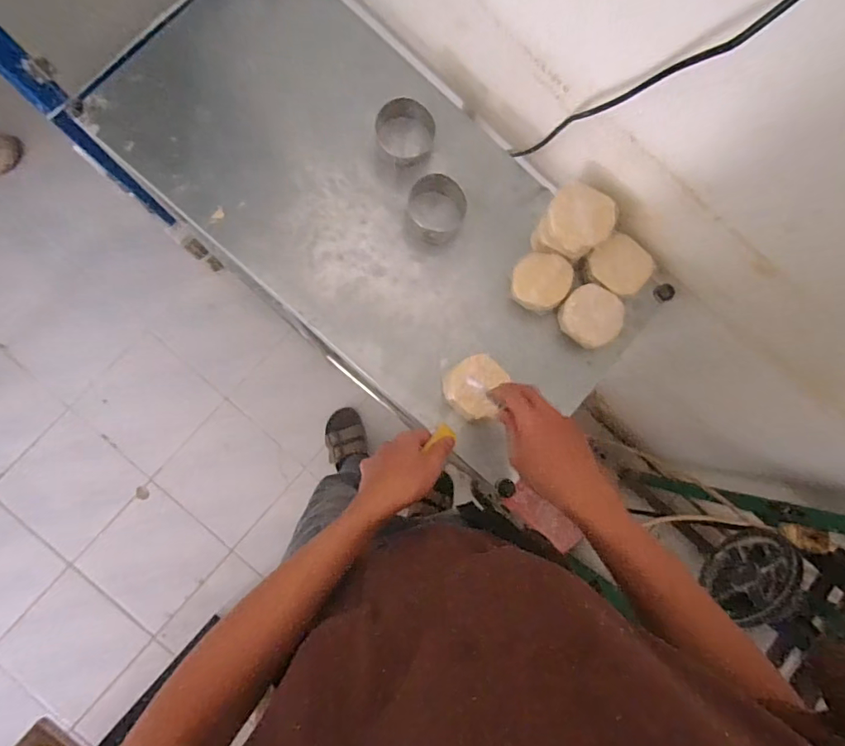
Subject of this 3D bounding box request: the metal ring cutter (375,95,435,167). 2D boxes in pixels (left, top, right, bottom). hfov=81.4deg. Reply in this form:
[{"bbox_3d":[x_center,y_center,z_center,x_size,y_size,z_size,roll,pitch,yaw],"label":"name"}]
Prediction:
[{"bbox_3d":[-0.024,-0.333,0.687,0.082,0.049,0.078,0,85,-5],"label":"metal ring cutter"}]

